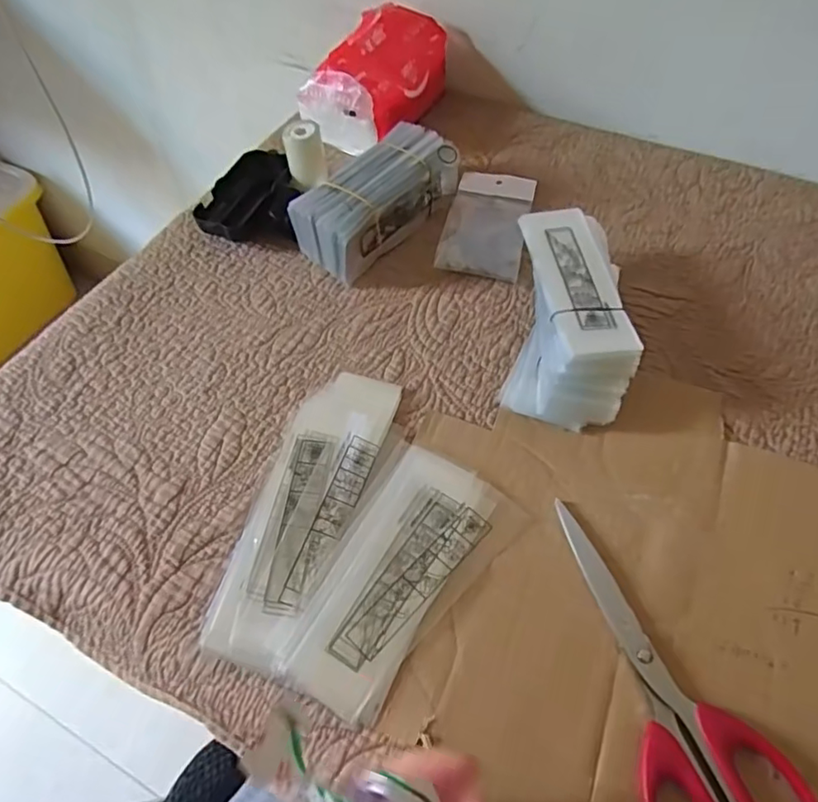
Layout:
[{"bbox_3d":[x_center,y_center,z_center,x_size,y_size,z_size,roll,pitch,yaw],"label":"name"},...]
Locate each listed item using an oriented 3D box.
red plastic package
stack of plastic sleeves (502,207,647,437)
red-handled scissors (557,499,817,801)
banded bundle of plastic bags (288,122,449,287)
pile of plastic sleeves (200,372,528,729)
[{"bbox_3d":[-0.032,-0.326,0.584,0.098,0.077,0.151,23,59,17],"label":"red plastic package"},{"bbox_3d":[0.118,-0.067,0.429,0.078,0.051,0.173,7,56,7],"label":"stack of plastic sleeves"},{"bbox_3d":[0.138,0.144,0.308,0.075,0.010,0.195,-11,56,-6],"label":"red-handled scissors"},{"bbox_3d":[-0.029,-0.173,0.505,0.063,0.055,0.153,32,62,21],"label":"banded bundle of plastic bags"},{"bbox_3d":[-0.057,0.062,0.368,0.072,0.014,0.200,12,57,10],"label":"pile of plastic sleeves"}]

